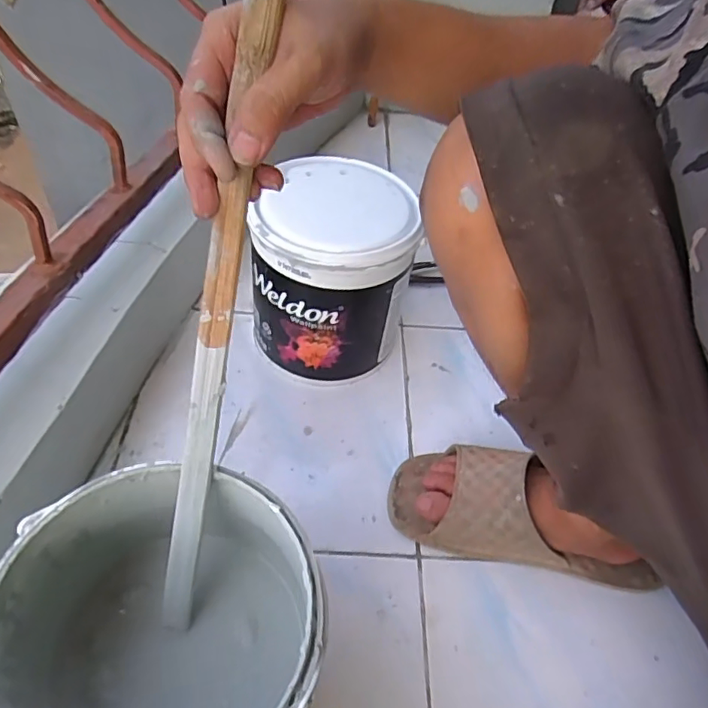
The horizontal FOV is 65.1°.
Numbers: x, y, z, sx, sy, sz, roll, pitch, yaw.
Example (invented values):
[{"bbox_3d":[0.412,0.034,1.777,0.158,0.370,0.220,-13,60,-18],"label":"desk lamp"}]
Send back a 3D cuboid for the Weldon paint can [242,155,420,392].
[{"bbox_3d":[-0.023,-0.085,0.620,0.156,0.192,0.162,3,49,-4],"label":"Weldon paint can"}]

